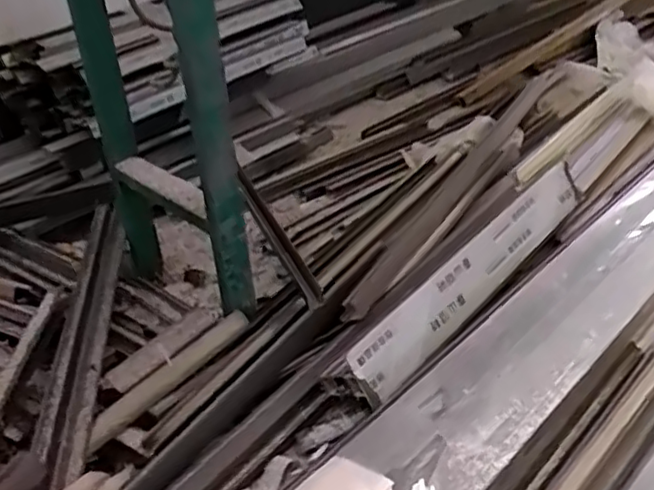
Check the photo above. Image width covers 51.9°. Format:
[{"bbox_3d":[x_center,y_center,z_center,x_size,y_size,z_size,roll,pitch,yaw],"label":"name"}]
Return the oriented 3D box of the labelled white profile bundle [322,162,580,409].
[{"bbox_3d":[0.193,0.034,0.858,0.069,0.087,0.499,25,45,37],"label":"labelled white profile bundle"}]

